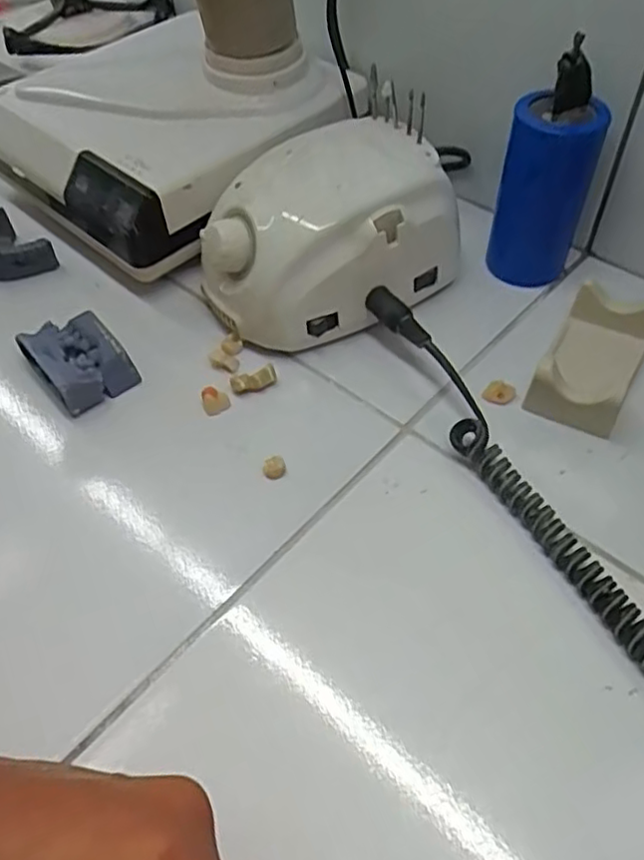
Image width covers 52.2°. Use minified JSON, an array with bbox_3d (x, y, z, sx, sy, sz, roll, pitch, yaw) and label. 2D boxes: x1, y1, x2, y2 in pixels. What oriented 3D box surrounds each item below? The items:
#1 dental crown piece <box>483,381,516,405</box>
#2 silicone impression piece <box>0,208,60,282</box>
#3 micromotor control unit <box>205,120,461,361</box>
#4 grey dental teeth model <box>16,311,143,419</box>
[{"bbox_3d":[0.097,-0.019,0.359,0.016,0.011,0.010,10,55,11],"label":"dental crown piece"},{"bbox_3d":[-0.217,-0.127,0.452,0.045,0.024,0.058,-35,59,-21],"label":"silicone impression piece"},{"bbox_3d":[0.000,-0.112,0.388,0.140,0.081,0.097,-30,57,-18],"label":"micromotor control unit"},{"bbox_3d":[-0.136,-0.039,0.372,0.043,0.028,0.051,-35,59,-21],"label":"grey dental teeth model"}]

